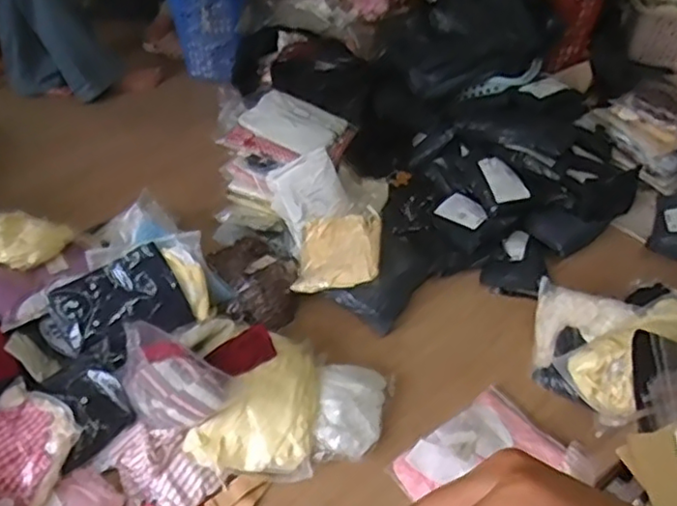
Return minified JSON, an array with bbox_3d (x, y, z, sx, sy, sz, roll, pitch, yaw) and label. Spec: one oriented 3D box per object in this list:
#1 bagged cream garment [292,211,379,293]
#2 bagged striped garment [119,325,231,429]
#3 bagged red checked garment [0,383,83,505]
[{"bbox_3d":[-0.003,-0.015,1.604,0.215,0.062,0.250,-9,42,12],"label":"bagged cream garment"},{"bbox_3d":[-0.311,0.238,1.214,0.214,0.184,0.103,1,43,1],"label":"bagged striped garment"},{"bbox_3d":[-0.616,0.370,1.193,0.227,0.068,0.227,0,43,0],"label":"bagged red checked garment"}]

